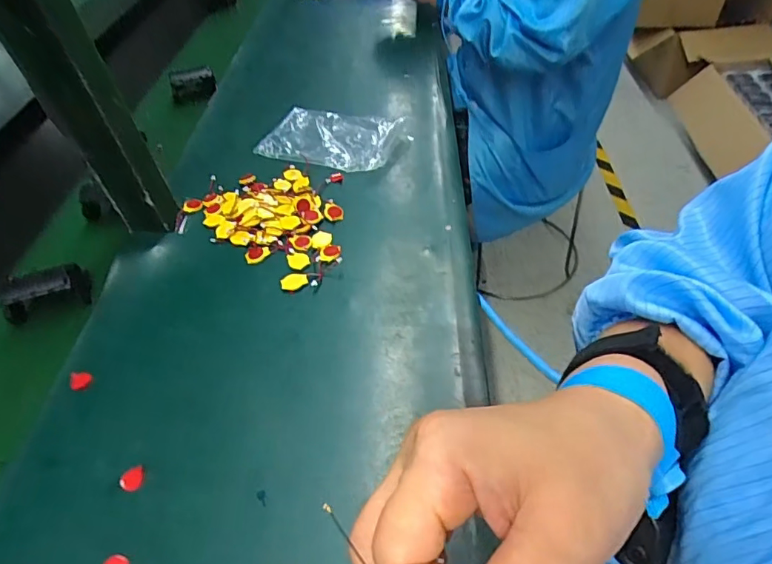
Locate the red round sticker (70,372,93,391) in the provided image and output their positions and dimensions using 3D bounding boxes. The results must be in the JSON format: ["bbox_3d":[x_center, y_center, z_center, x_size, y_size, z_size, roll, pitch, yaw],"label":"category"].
[{"bbox_3d":[-0.258,0.084,0.427,0.022,0.004,0.016,2,51,9],"label":"red round sticker"}]

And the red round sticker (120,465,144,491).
[{"bbox_3d":[-0.181,0.141,0.361,0.016,0.004,0.017,0,50,0],"label":"red round sticker"}]

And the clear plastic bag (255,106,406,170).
[{"bbox_3d":[-0.074,-0.189,0.651,0.175,0.021,0.125,11,49,17],"label":"clear plastic bag"}]

